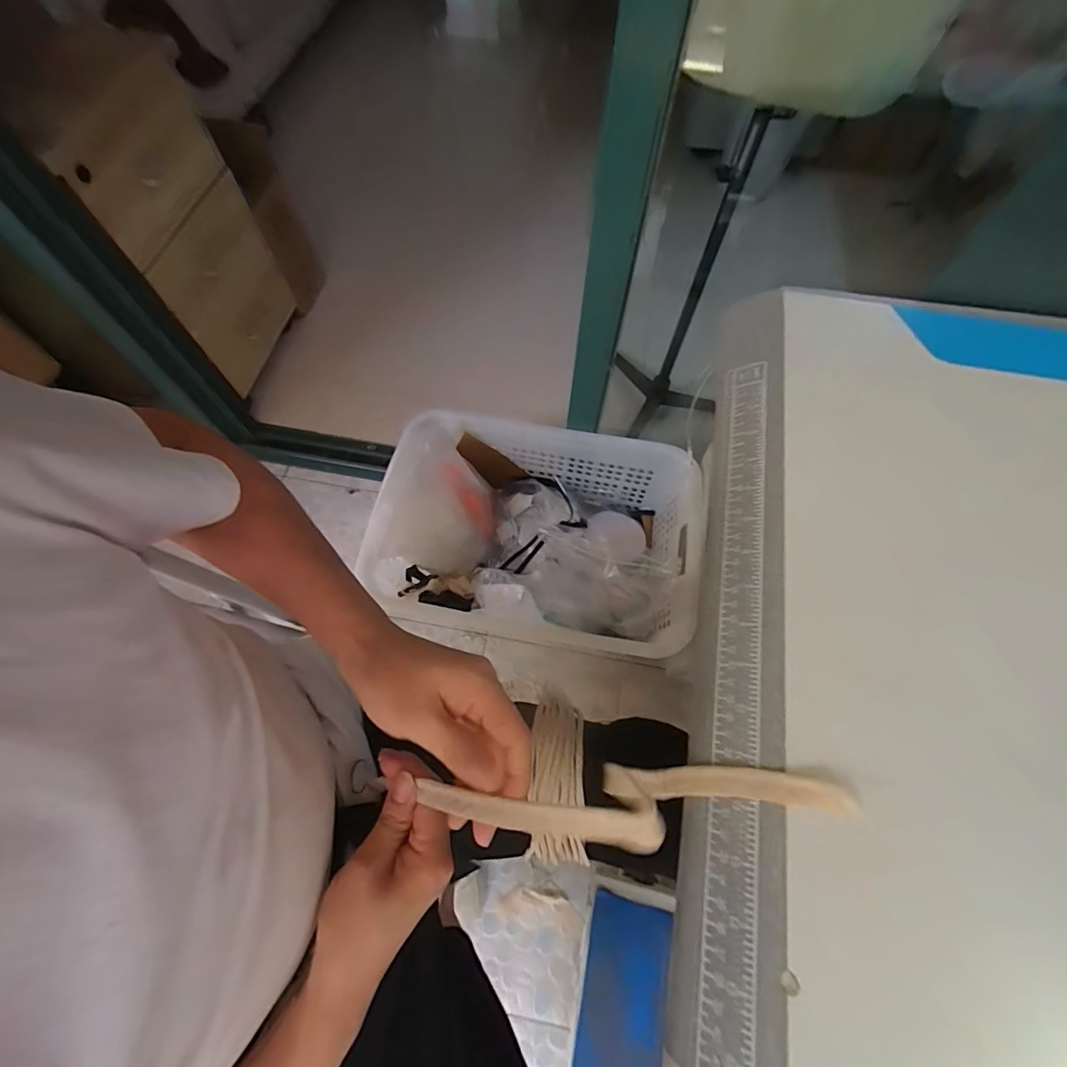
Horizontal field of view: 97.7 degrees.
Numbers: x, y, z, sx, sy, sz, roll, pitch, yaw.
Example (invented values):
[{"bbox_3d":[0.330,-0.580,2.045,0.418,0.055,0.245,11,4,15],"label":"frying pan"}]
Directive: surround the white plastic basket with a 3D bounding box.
[{"bbox_3d":[0.002,-0.006,0.919,0.553,0.210,0.371,11,66,4],"label":"white plastic basket"}]

